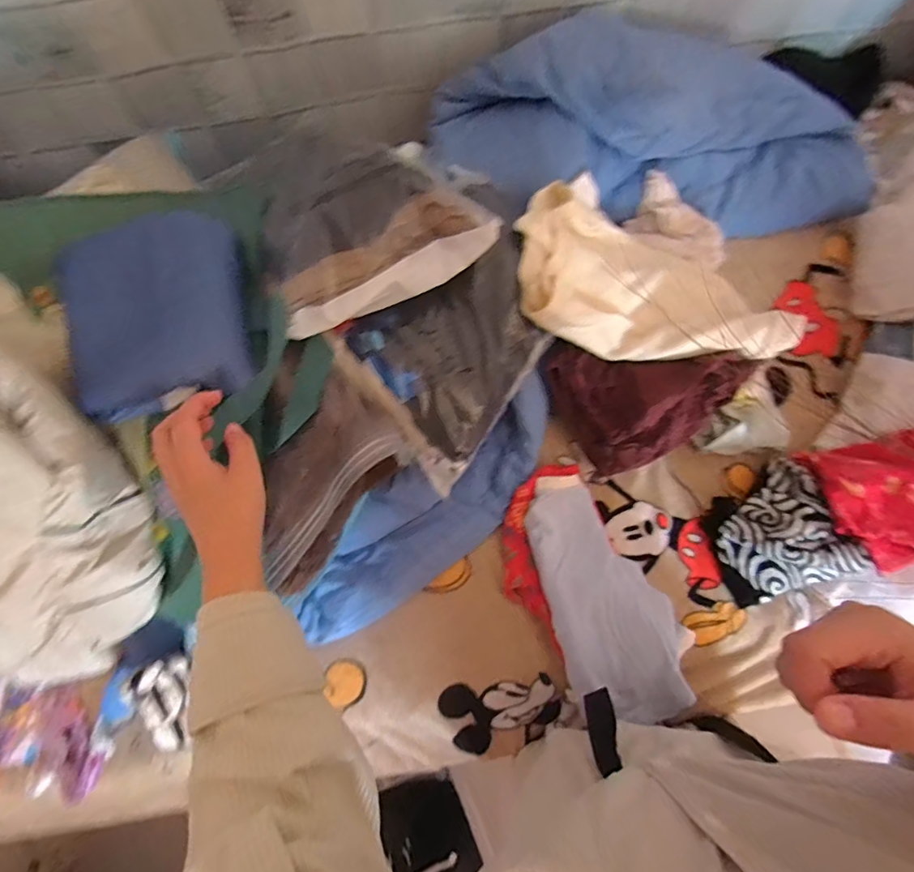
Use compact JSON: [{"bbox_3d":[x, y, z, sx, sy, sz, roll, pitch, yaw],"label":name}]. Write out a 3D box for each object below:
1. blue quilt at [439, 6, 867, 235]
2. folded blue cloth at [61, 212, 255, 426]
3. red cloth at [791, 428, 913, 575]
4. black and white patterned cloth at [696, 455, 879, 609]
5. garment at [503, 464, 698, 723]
[{"bbox_3d":[0.314,-0.458,0.726,0.662,0.163,0.270,2,75,-12],"label":"blue quilt"},{"bbox_3d":[-0.283,-0.115,0.460,0.151,0.044,0.196,-17,76,-3],"label":"folded blue cloth"},{"bbox_3d":[0.606,0.069,0.617,0.259,0.070,0.164,-13,76,-2],"label":"red cloth"},{"bbox_3d":[0.423,0.127,0.646,0.150,0.073,0.165,-20,76,-4],"label":"black and white patterned cloth"},{"bbox_3d":[0.180,0.218,0.644,0.170,0.045,0.352,-31,77,-7],"label":"garment"}]

